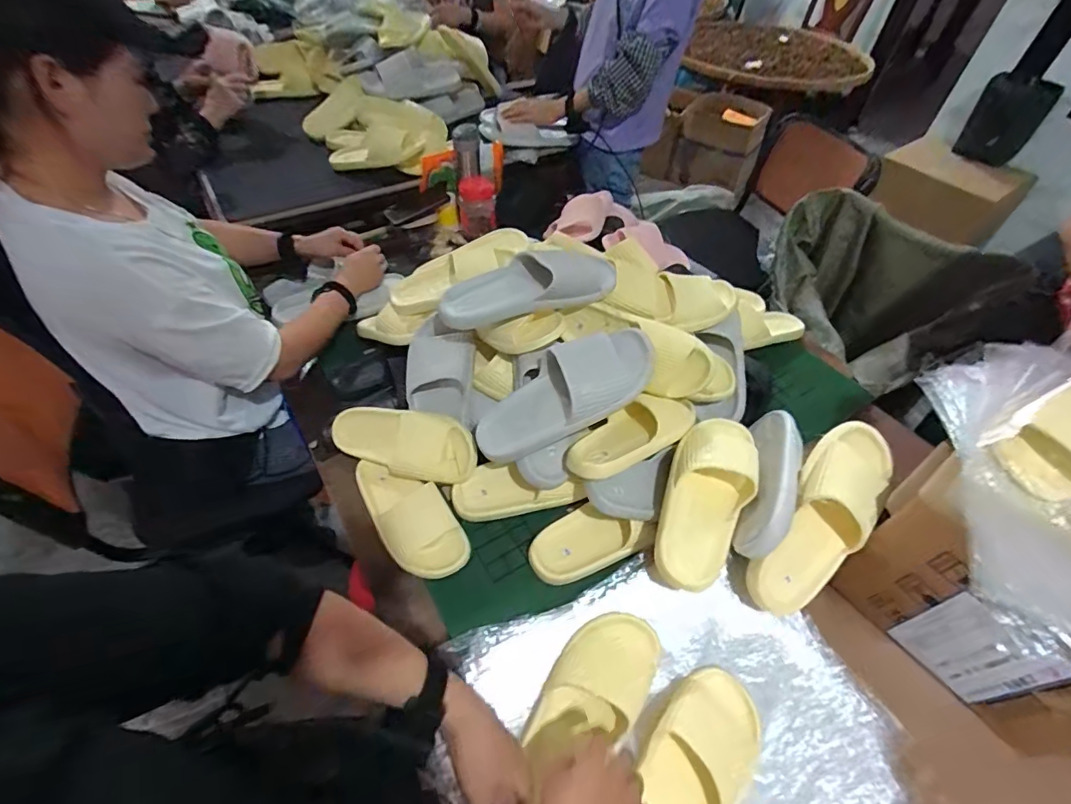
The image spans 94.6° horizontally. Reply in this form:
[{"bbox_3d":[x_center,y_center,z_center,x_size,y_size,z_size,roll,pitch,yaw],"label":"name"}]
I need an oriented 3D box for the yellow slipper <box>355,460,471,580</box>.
[{"bbox_3d":[-0.191,0.159,0.741,0.102,0.050,0.230,-27,57,-23],"label":"yellow slipper"}]

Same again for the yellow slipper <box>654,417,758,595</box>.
[{"bbox_3d":[0.232,0.115,0.670,0.109,0.065,0.258,25,53,17],"label":"yellow slipper"}]

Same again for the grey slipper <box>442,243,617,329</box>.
[{"bbox_3d":[-0.014,-0.180,0.751,0.266,0.068,0.092,-14,52,-14],"label":"grey slipper"}]

